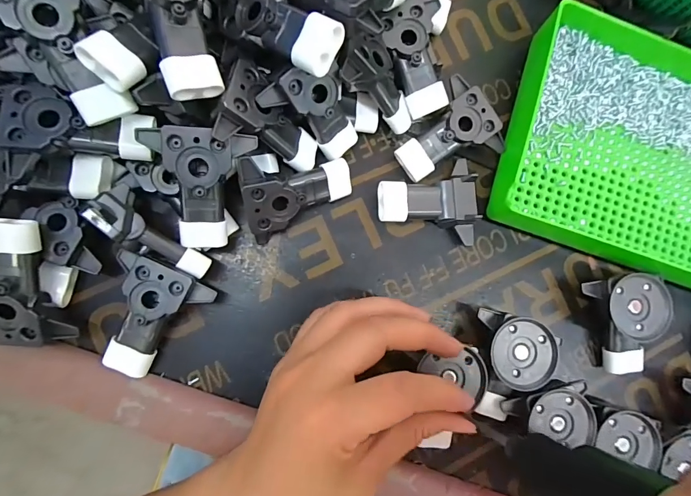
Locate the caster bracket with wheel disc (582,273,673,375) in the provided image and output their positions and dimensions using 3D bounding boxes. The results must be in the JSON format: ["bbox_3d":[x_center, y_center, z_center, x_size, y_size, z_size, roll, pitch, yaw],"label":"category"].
[{"bbox_3d":[0.190,0.048,0.248,0.044,0.028,0.065,-21,87,-8],"label":"caster bracket with wheel disc"}]

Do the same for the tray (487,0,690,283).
[{"bbox_3d":[0.237,-0.058,0.260,0.253,0.037,0.159,18,82,-5],"label":"tray"}]

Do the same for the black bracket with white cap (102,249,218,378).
[{"bbox_3d":[-0.111,0.041,0.213,0.052,0.026,0.064,19,82,-5],"label":"black bracket with white cap"}]

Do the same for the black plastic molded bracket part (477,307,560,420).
[{"bbox_3d":[0.103,0.075,0.235,0.045,0.028,0.064,10,83,-6],"label":"black plastic molded bracket part"}]

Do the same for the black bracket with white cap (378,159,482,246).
[{"bbox_3d":[0.052,-0.031,0.243,0.062,0.022,0.054,0,84,-7],"label":"black bracket with white cap"}]

